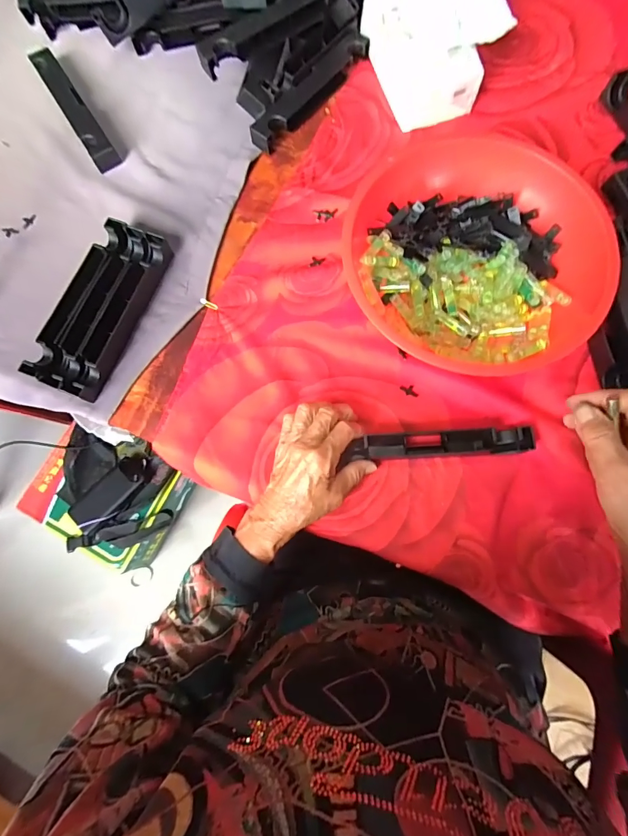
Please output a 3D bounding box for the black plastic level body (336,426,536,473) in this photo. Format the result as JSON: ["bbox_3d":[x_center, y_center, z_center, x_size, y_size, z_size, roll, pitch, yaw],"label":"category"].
[{"bbox_3d":[0.121,0.025,0.397,0.176,0.032,0.024,-3,78,2],"label":"black plastic level body"}]

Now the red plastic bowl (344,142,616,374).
[{"bbox_3d":[0.152,-0.157,0.408,0.235,0.075,0.236,0,78,1],"label":"red plastic bowl"}]

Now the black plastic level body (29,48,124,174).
[{"bbox_3d":[-0.299,-0.386,0.497,0.029,0.022,0.186,-33,79,-6],"label":"black plastic level body"}]

